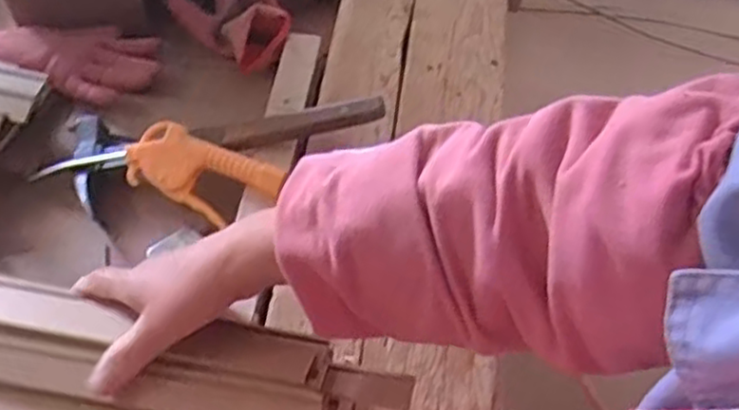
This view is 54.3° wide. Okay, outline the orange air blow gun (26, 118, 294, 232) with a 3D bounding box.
[{"bbox_3d":[-0.168,-0.028,0.587,0.198,0.058,0.054,19,57,7],"label":"orange air blow gun"}]

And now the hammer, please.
[{"bbox_3d":[-0.122,-0.049,0.600,0.270,0.029,0.103,-8,55,6],"label":"hammer"}]

